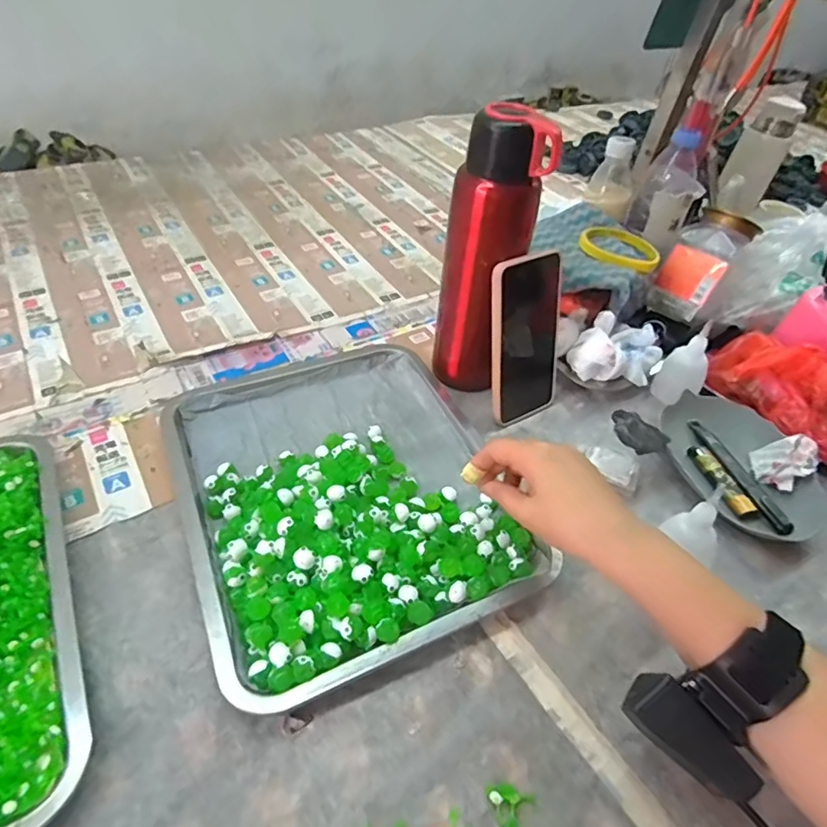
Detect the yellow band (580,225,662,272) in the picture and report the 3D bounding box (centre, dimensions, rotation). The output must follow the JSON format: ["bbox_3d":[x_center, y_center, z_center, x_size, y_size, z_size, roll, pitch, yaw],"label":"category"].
[{"bbox_3d":[0.244,-0.198,0.639,0.091,0.013,0.091,16,46,9],"label":"yellow band"}]

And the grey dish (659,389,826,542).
[{"bbox_3d":[0.308,0.043,0.511,0.102,0.025,0.167,-8,47,-13],"label":"grey dish"}]

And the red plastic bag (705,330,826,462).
[{"bbox_3d":[0.387,-0.016,0.538,0.076,0.074,0.173,-31,56,-31],"label":"red plastic bag"}]

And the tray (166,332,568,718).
[{"bbox_3d":[-0.066,0.047,0.465,0.253,0.034,0.329,-16,49,-21],"label":"tray"}]

